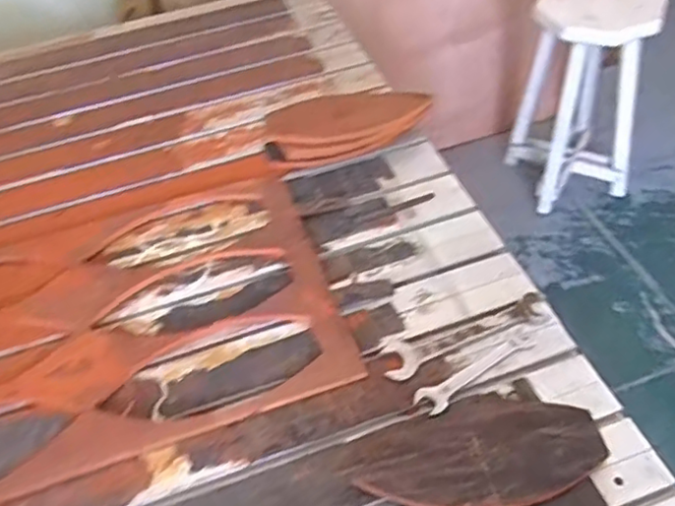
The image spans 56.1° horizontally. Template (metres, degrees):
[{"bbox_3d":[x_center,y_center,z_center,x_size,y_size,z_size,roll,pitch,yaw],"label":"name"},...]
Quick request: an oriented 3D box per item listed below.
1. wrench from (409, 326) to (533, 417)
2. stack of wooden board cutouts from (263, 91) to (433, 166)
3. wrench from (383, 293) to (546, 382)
[{"bbox_3d":[0.183,0.153,0.842,0.187,0.016,0.048,-32,52,-20],"label":"wrench"},{"bbox_3d":[0.025,-0.232,1.132,0.307,0.106,0.093,-12,48,-4],"label":"stack of wooden board cutouts"},{"bbox_3d":[0.174,0.110,0.884,0.243,0.014,0.058,-22,49,-13],"label":"wrench"}]

